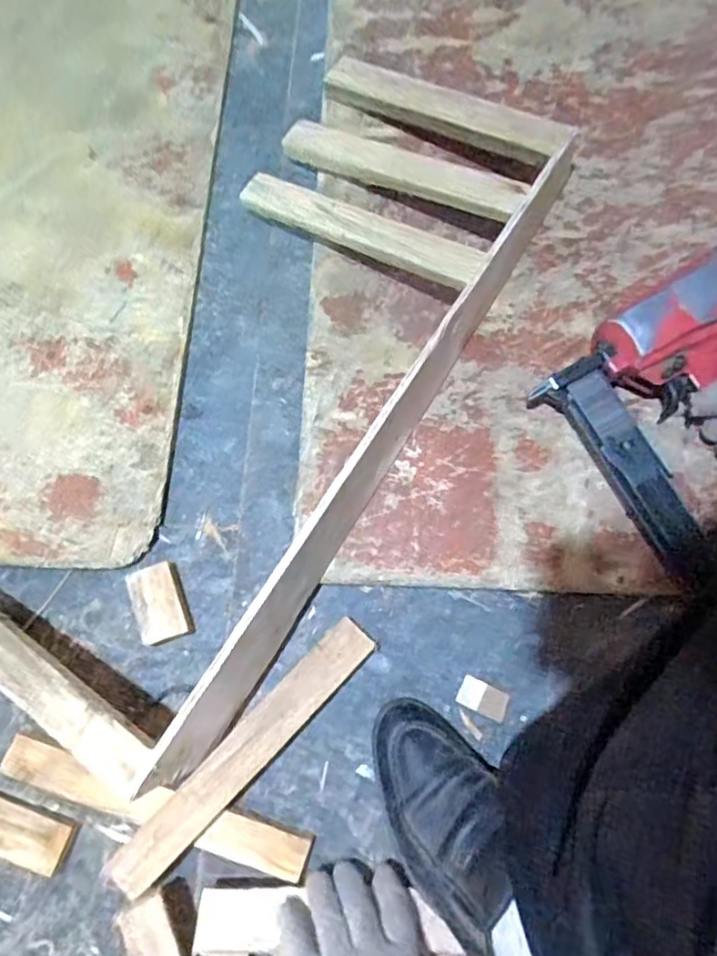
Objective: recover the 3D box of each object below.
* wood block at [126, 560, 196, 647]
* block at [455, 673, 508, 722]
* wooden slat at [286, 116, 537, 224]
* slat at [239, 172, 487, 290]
[{"bbox_3d":[-0.187,0.119,0.566,0.043,0.029,0.071,-23,76,-5],"label":"wood block"},{"bbox_3d":[0.113,0.199,0.546,0.044,0.012,0.026,25,77,8],"label":"block"},{"bbox_3d":[0.041,-0.330,0.638,0.284,0.033,0.037,27,77,22],"label":"wooden slat"},{"bbox_3d":[-0.007,-0.258,0.619,0.284,0.025,0.040,28,77,21],"label":"slat"}]

